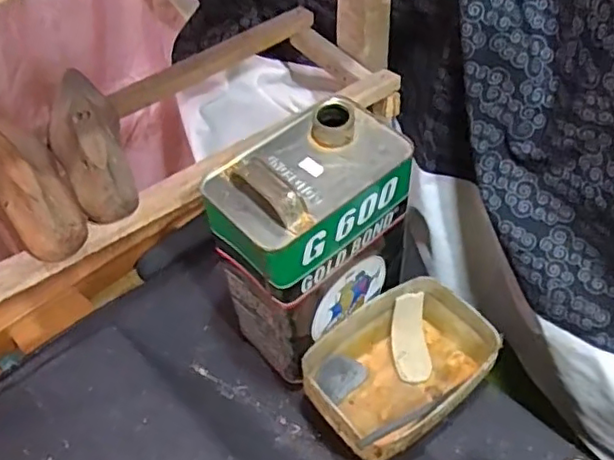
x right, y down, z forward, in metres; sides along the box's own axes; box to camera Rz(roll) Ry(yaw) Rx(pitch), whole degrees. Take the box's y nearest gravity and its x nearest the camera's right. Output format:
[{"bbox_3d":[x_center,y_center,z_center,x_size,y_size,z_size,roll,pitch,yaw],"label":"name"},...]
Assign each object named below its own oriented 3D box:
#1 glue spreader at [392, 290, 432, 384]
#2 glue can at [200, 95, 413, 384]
[{"bbox_3d":[0.109,0.113,0.662,0.037,0.019,0.089,-2,76,0],"label":"glue spreader"},{"bbox_3d":[0.004,0.020,0.613,0.167,0.243,0.110,-34,55,-27],"label":"glue can"}]

